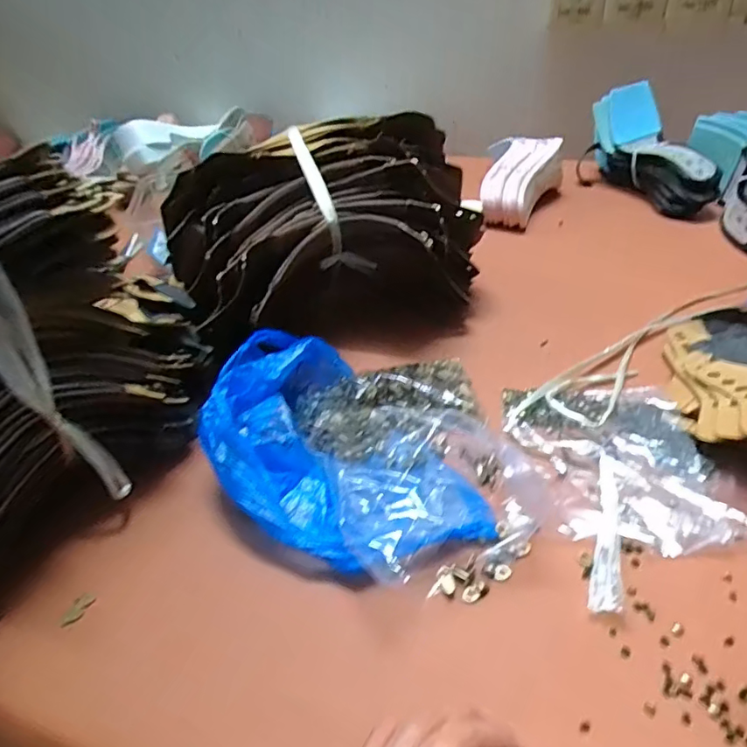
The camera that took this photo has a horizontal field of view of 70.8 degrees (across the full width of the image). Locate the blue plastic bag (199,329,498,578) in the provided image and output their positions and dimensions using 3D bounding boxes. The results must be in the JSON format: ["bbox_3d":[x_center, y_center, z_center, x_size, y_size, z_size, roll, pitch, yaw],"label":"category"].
[{"bbox_3d":[-0.038,0.056,0.419,0.163,0.063,0.250,-28,46,-22],"label":"blue plastic bag"}]

